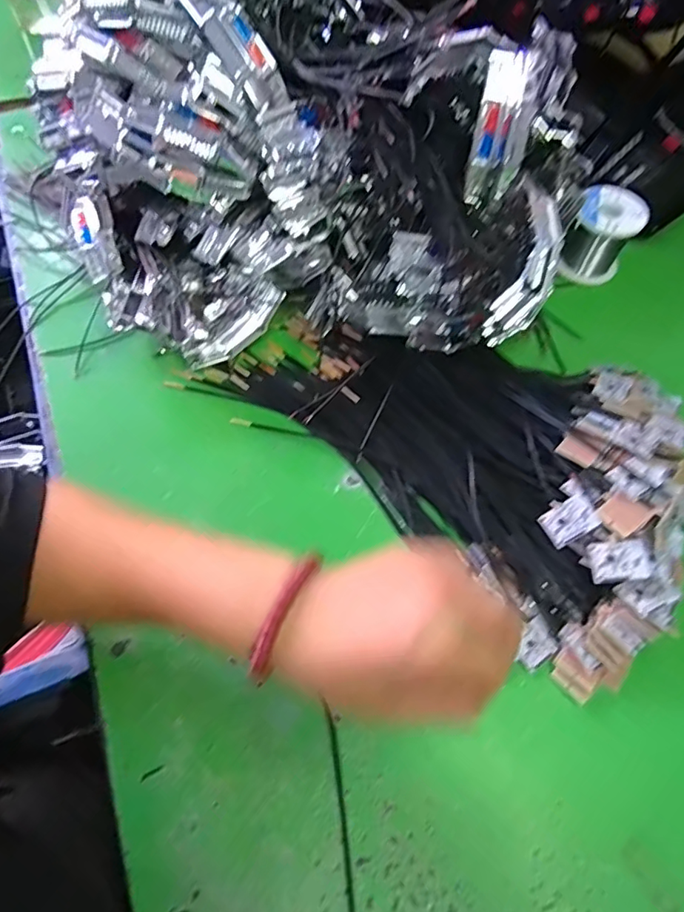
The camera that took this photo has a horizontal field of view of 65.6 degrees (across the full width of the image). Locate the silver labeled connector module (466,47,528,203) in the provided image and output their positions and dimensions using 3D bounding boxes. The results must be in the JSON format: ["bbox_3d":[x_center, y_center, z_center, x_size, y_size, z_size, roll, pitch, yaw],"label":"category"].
[{"bbox_3d":[0.115,-0.234,0.385,0.033,0.094,0.018,7,33,3],"label":"silver labeled connector module"}]

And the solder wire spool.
[{"bbox_3d":[0.243,-0.208,0.504,0.062,0.065,0.062,21,65,10],"label":"solder wire spool"}]

